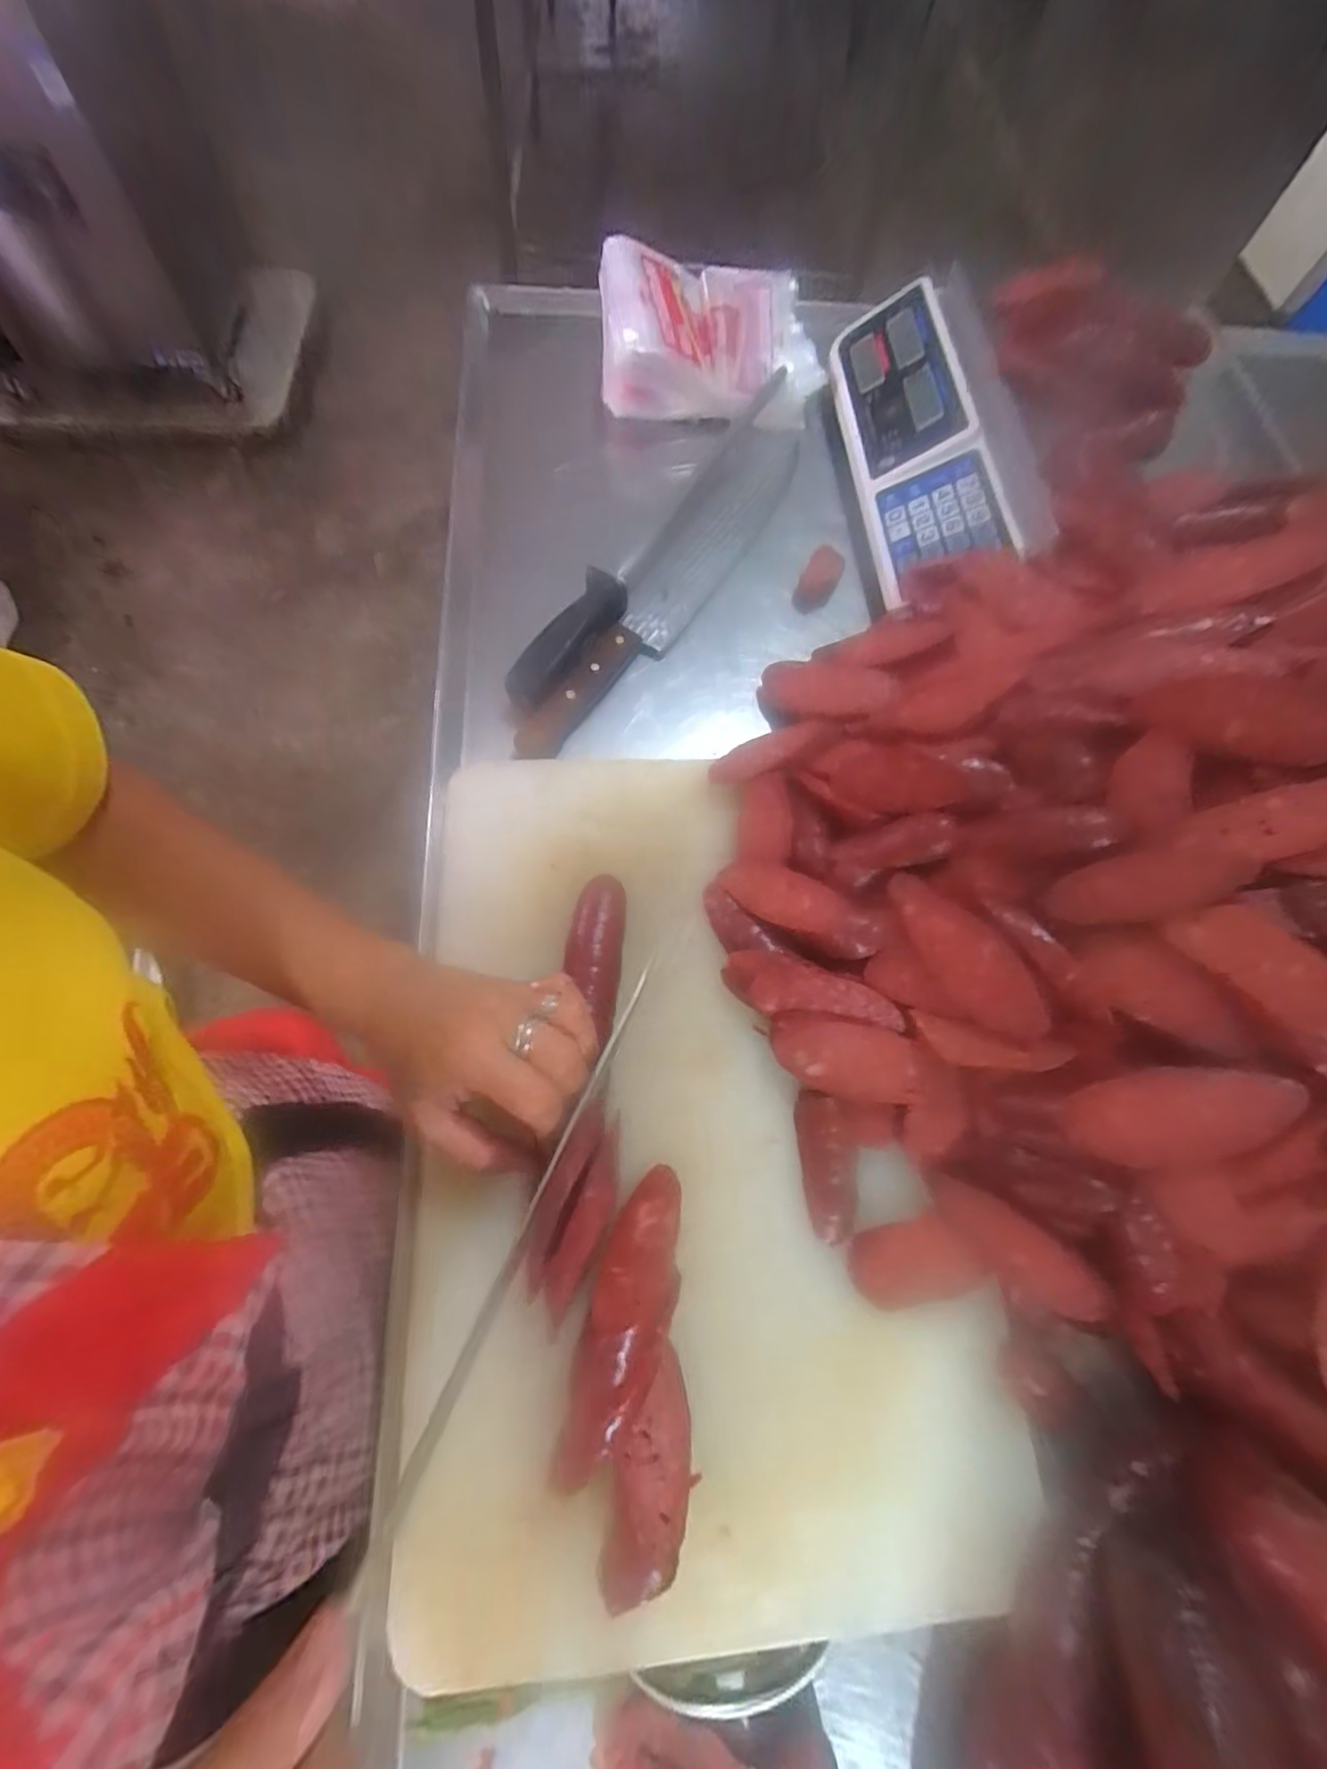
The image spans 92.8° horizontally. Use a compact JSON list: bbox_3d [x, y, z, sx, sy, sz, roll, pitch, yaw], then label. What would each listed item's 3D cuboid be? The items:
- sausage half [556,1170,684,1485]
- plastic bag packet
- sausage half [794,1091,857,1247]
[{"bbox_3d":[-0.017,0.202,0.297,0.037,0.032,0.125,13,68,2],"label":"sausage half"},{"bbox_3d":[0.041,-0.520,0.583,0.206,0.053,0.183,-5,69,-5],"label":"plastic bag packet"},{"bbox_3d":[0.088,0.149,0.334,0.028,0.012,0.073,-5,69,-5],"label":"sausage half"}]

